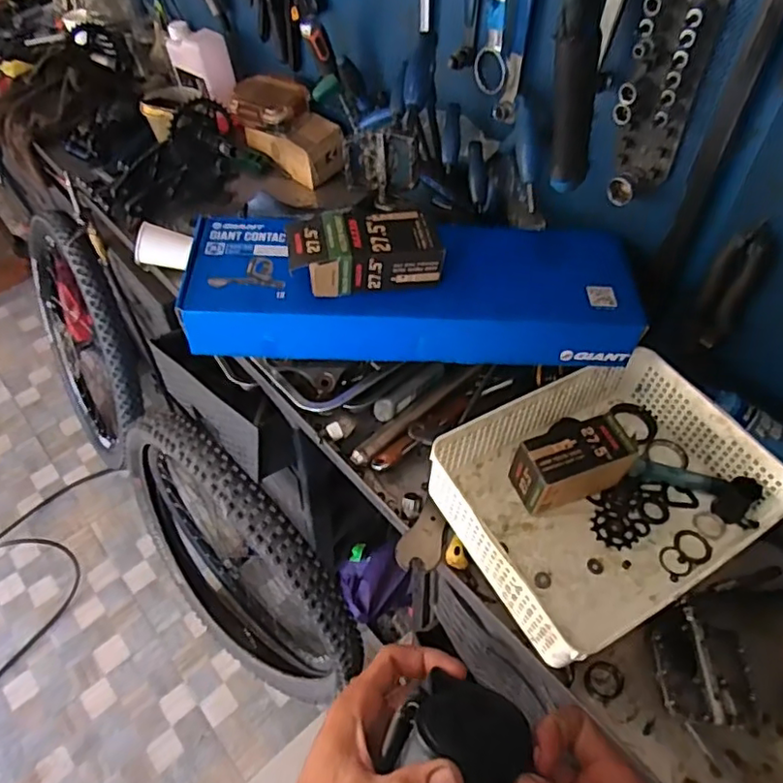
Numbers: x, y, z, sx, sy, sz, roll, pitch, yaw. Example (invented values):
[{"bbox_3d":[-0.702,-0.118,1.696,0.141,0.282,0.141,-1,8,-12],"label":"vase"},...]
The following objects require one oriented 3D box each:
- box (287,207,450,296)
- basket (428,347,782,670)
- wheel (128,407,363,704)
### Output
[{"bbox_3d":[-0.030,-0.154,0.668,0.158,0.063,0.073,-10,52,-6],"label":"box"},{"bbox_3d":[0.236,0.107,0.658,0.331,0.096,0.249,-25,55,-17],"label":"basket"},{"bbox_3d":[-0.352,0.350,1.246,0.657,0.619,0.192,35,61,26],"label":"wheel"}]

